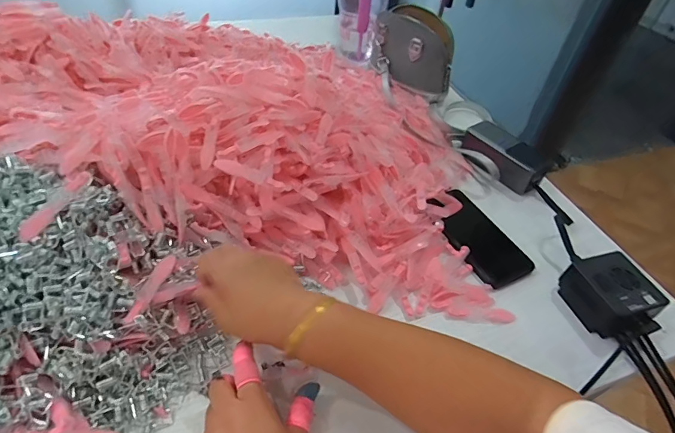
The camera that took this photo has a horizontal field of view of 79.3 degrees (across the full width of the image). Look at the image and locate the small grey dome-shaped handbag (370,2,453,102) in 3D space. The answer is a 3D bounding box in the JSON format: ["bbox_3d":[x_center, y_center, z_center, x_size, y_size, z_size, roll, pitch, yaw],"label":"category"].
[{"bbox_3d":[0.139,-0.304,0.755,0.074,0.121,0.157,-26,55,-29],"label":"small grey dome-shaped handbag"}]

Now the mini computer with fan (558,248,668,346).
[{"bbox_3d":[0.309,0.092,0.460,0.074,0.047,0.087,-7,47,-15],"label":"mini computer with fan"}]

